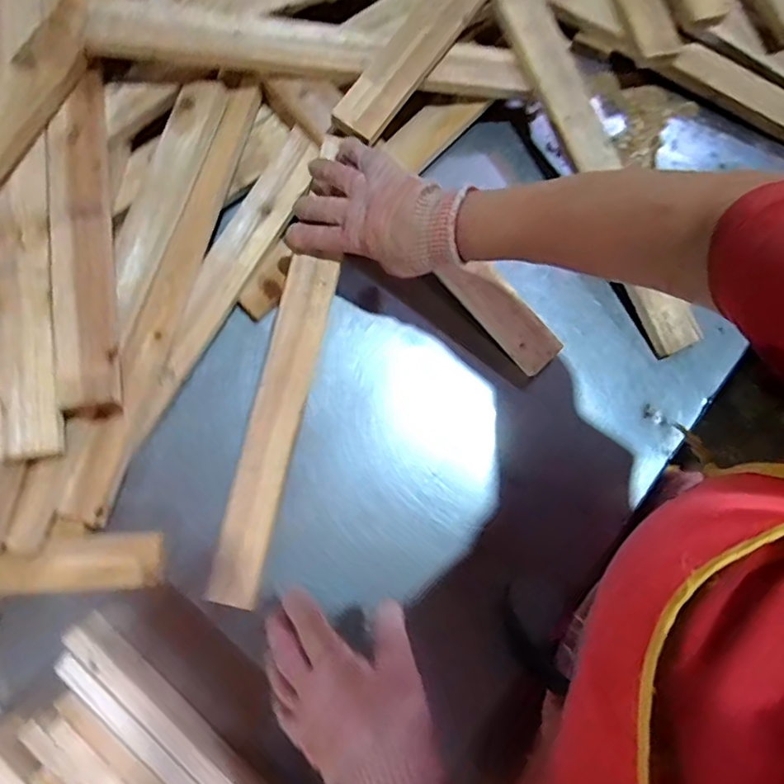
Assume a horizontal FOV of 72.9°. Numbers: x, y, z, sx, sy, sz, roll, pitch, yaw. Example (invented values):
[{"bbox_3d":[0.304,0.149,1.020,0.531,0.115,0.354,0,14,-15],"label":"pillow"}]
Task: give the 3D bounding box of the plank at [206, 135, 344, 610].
[{"bbox_3d":[-0.106,-0.026,0.556,0.047,0.027,0.483,13,86,1],"label":"plank"}]

